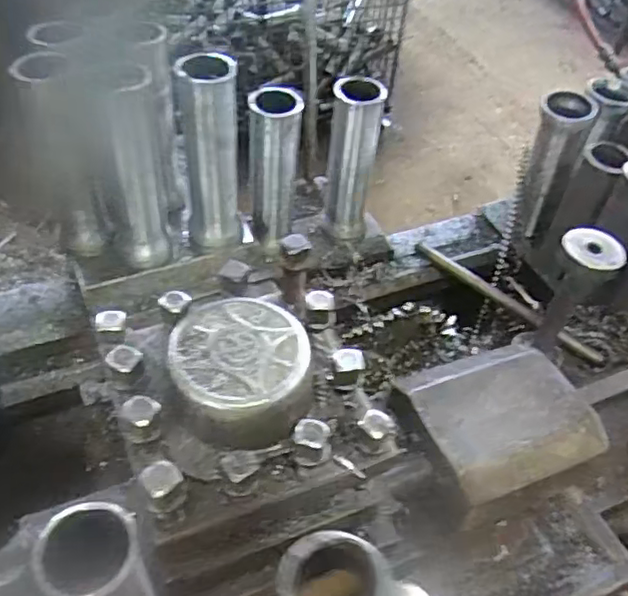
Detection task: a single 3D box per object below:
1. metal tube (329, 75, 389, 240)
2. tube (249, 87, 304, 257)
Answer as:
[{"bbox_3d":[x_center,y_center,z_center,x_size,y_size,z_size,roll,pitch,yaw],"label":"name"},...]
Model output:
[{"bbox_3d":[0.039,-0.154,0.713,0.060,0.179,0.049,7,48,1],"label":"metal tube"},{"bbox_3d":[-0.044,-0.132,0.668,0.052,0.172,0.043,-2,48,-8],"label":"tube"}]

